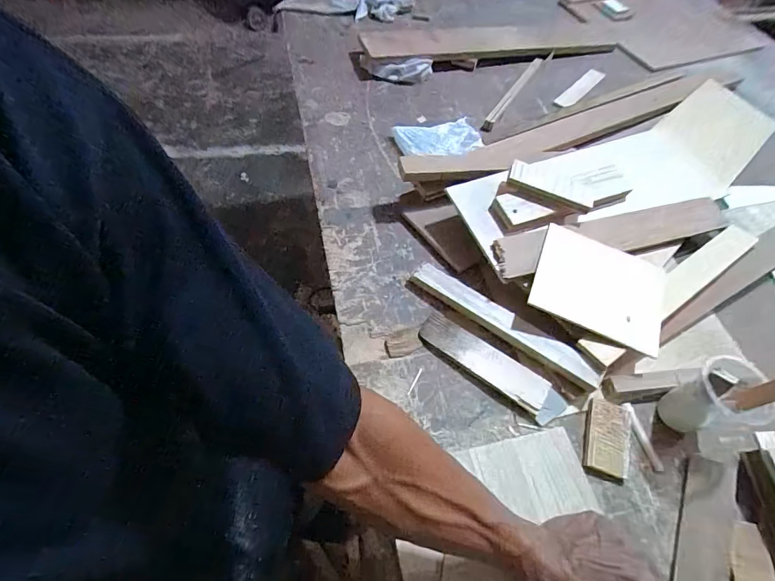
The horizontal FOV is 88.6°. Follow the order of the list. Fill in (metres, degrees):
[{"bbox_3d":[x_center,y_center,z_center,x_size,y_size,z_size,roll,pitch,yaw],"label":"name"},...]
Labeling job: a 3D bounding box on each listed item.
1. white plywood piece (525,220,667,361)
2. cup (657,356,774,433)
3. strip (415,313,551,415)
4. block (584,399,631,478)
[{"bbox_3d":[0.272,-0.006,0.508,0.164,0.011,0.143,24,60,4],"label":"white plywood piece"},{"bbox_3d":[0.350,0.121,0.431,0.061,0.107,0.067,2,58,-3],"label":"cup"},{"bbox_3d":[0.116,0.084,0.489,0.165,0.014,0.047,33,61,16],"label":"strip"},{"bbox_3d":[0.249,0.167,0.451,0.046,0.013,0.081,19,58,8],"label":"block"}]

